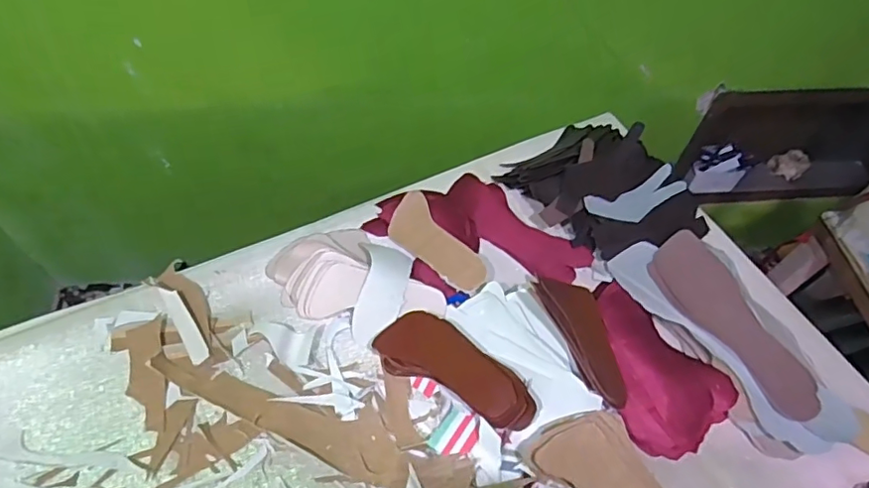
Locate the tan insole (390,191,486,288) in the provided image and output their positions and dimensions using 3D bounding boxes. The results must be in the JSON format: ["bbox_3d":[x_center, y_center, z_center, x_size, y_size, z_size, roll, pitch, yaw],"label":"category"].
[{"bbox_3d":[-0.001,0.001,0.779,0.069,0.014,0.162,-41,68,-2],"label":"tan insole"}]

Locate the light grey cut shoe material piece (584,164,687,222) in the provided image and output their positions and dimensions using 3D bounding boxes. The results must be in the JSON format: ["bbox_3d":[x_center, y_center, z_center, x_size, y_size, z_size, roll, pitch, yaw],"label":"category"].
[{"bbox_3d":[0.284,-0.065,0.792,0.146,0.013,0.058,-21,59,-17],"label":"light grey cut shoe material piece"}]

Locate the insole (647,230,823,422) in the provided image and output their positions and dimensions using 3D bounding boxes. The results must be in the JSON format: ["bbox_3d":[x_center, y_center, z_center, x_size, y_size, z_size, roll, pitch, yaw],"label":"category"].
[{"bbox_3d":[0.370,0.100,0.718,0.093,0.012,0.258,-25,64,-1],"label":"insole"}]

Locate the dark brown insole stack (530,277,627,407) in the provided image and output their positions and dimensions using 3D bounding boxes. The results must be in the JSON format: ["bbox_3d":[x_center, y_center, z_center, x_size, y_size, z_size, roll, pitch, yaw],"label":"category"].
[{"bbox_3d":[0.187,0.112,0.700,0.087,0.047,0.176,-19,60,-16],"label":"dark brown insole stack"}]

